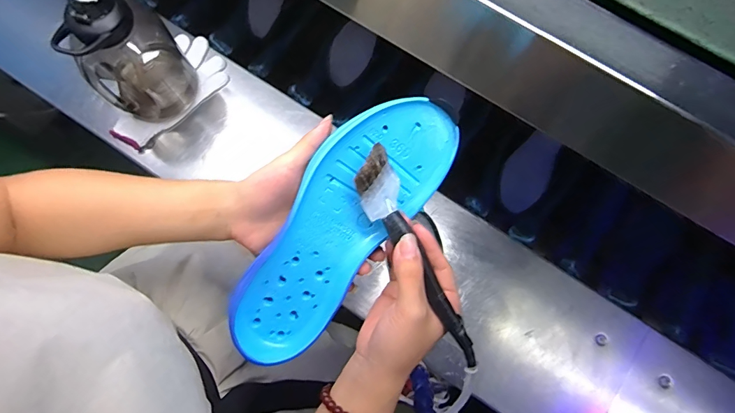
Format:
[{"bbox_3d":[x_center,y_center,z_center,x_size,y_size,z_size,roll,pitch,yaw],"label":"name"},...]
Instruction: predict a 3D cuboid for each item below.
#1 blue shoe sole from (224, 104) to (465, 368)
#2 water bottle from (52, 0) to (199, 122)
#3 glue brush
[{"bbox_3d":[-0.024,0.018,0.338,0.088,0.038,0.240,36,94,-12],"label":"blue shoe sole"},{"bbox_3d":[-0.350,-0.228,0.597,0.131,0.214,0.134,-36,79,-9],"label":"water bottle"},{"bbox_3d":[0.038,0.038,0.313,0.032,0.023,0.173,-29,85,-8],"label":"glue brush"}]

